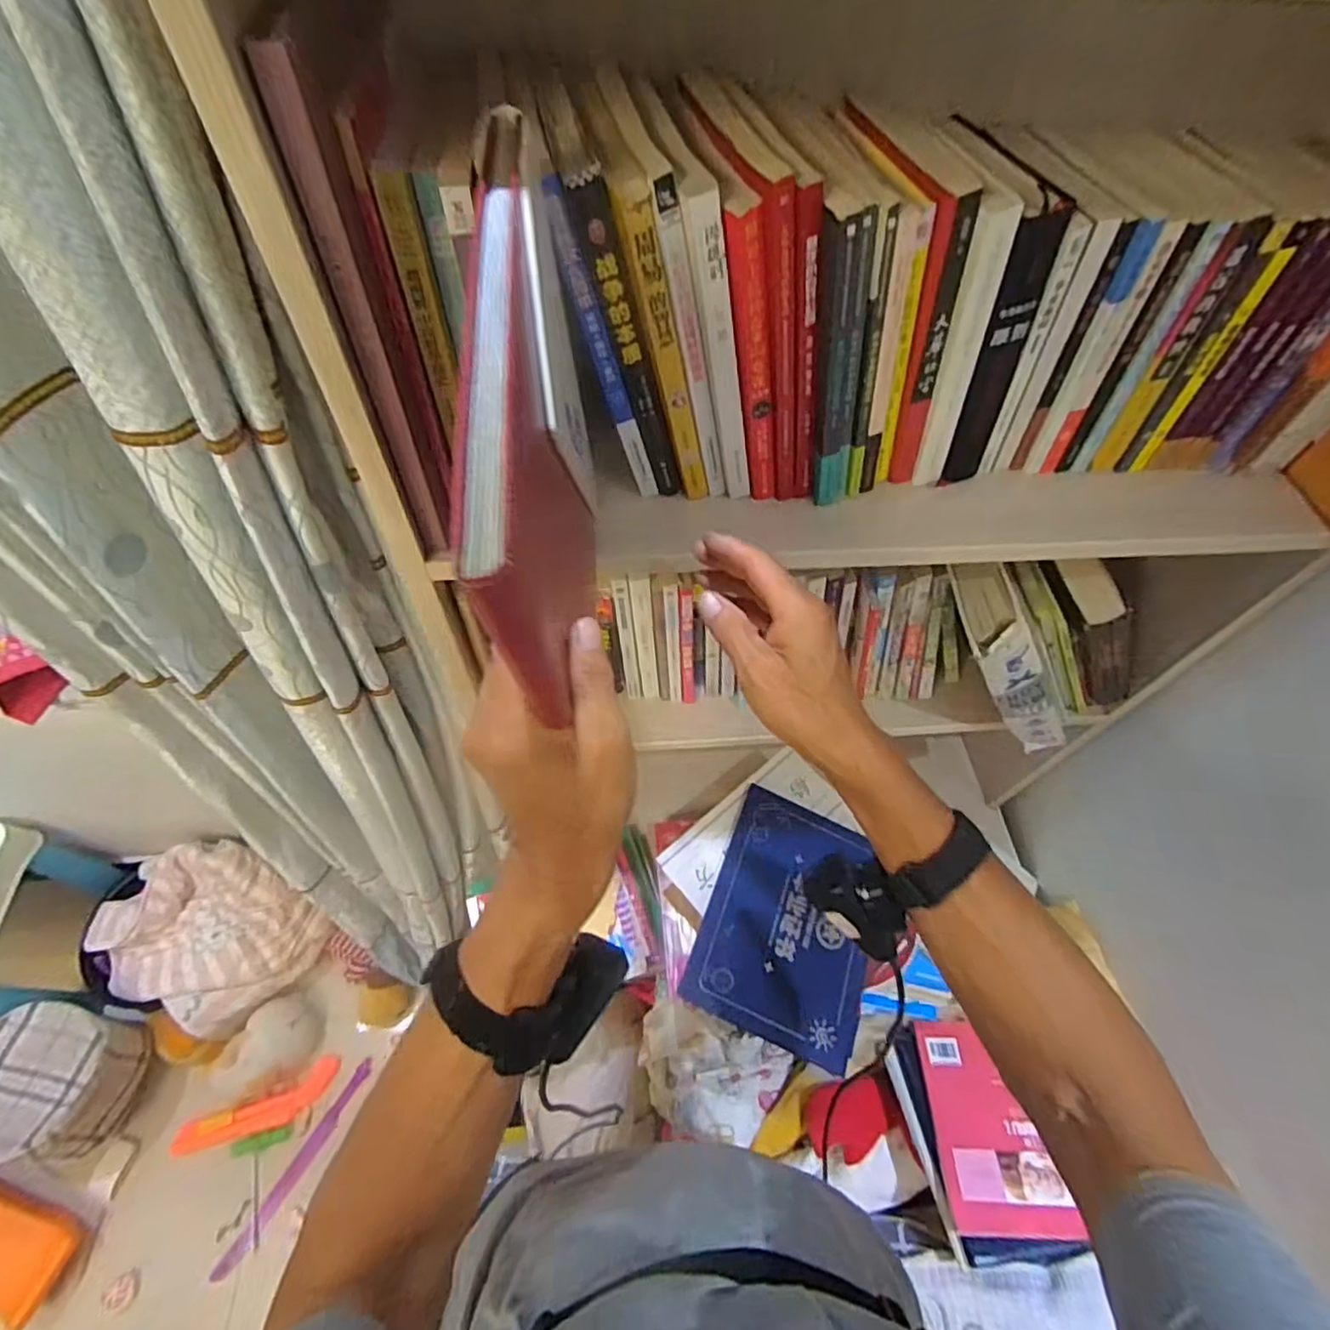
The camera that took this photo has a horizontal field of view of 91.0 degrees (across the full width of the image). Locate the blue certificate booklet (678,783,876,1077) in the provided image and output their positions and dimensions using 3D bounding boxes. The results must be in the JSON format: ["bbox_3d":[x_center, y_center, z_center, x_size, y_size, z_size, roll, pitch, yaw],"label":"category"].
[{"bbox_3d":[0.175,0.341,0.890,0.225,0.022,0.308,25,55,1],"label":"blue certificate booklet"}]

